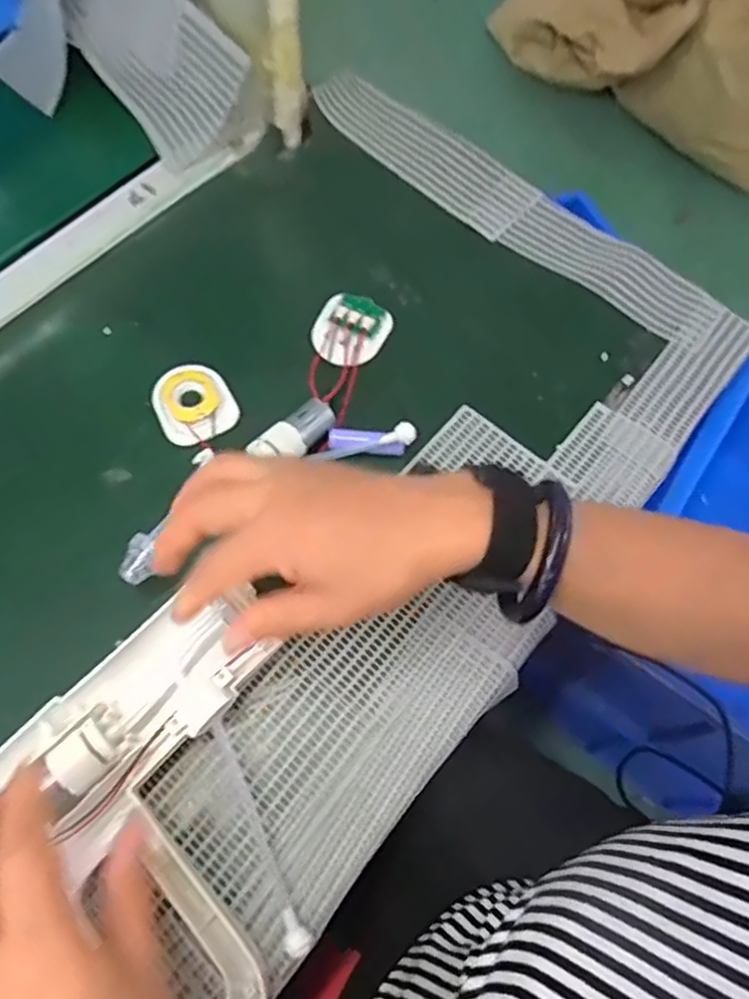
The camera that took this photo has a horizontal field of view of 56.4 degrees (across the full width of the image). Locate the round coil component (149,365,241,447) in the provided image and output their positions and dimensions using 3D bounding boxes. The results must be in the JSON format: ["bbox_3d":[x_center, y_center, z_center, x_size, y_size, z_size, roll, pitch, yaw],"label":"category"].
[{"bbox_3d":[-0.121,-0.064,0.471,0.052,0.009,0.058,-29,70,-15],"label":"round coil component"}]

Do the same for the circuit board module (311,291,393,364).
[{"bbox_3d":[-0.017,-0.124,0.501,0.050,0.008,0.058,31,68,11],"label":"circuit board module"}]

